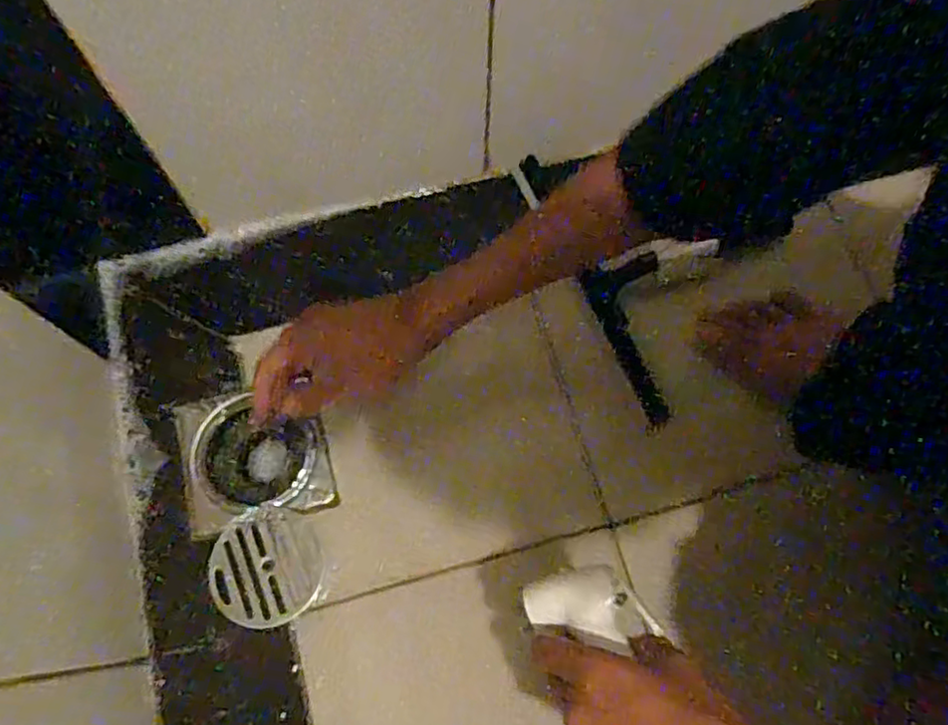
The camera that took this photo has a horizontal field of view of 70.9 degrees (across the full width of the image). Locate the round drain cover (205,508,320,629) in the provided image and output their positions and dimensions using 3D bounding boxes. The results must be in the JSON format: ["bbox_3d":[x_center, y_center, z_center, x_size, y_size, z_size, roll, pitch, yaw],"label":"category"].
[{"bbox_3d":[-0.166,0.163,0.530,0.085,0.004,0.087,1,66,-1],"label":"round drain cover"}]

